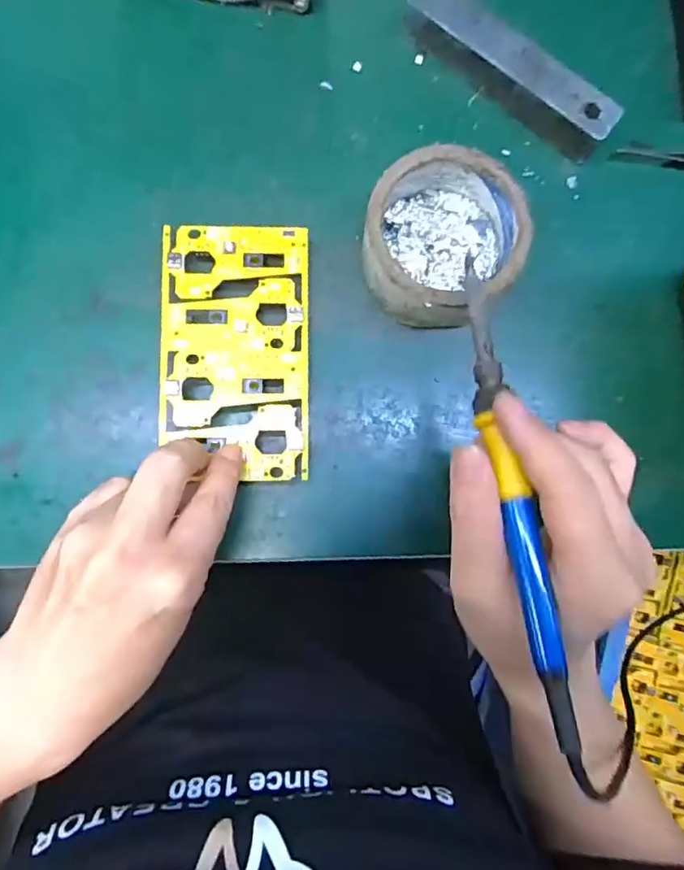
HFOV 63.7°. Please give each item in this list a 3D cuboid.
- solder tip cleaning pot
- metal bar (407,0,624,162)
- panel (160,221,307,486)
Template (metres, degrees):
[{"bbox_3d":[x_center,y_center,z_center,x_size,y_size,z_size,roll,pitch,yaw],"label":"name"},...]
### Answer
[{"bbox_3d":[0.055,-0.106,0.304,0.081,0.044,0.085,0,84,-2],"label":"solder tip cleaning pot"},{"bbox_3d":[0.101,-0.217,0.325,0.135,0.029,0.030,36,84,1],"label":"metal bar"},{"bbox_3d":[-0.058,-0.045,0.299,0.078,0.004,0.136,0,86,-4],"label":"panel"}]

